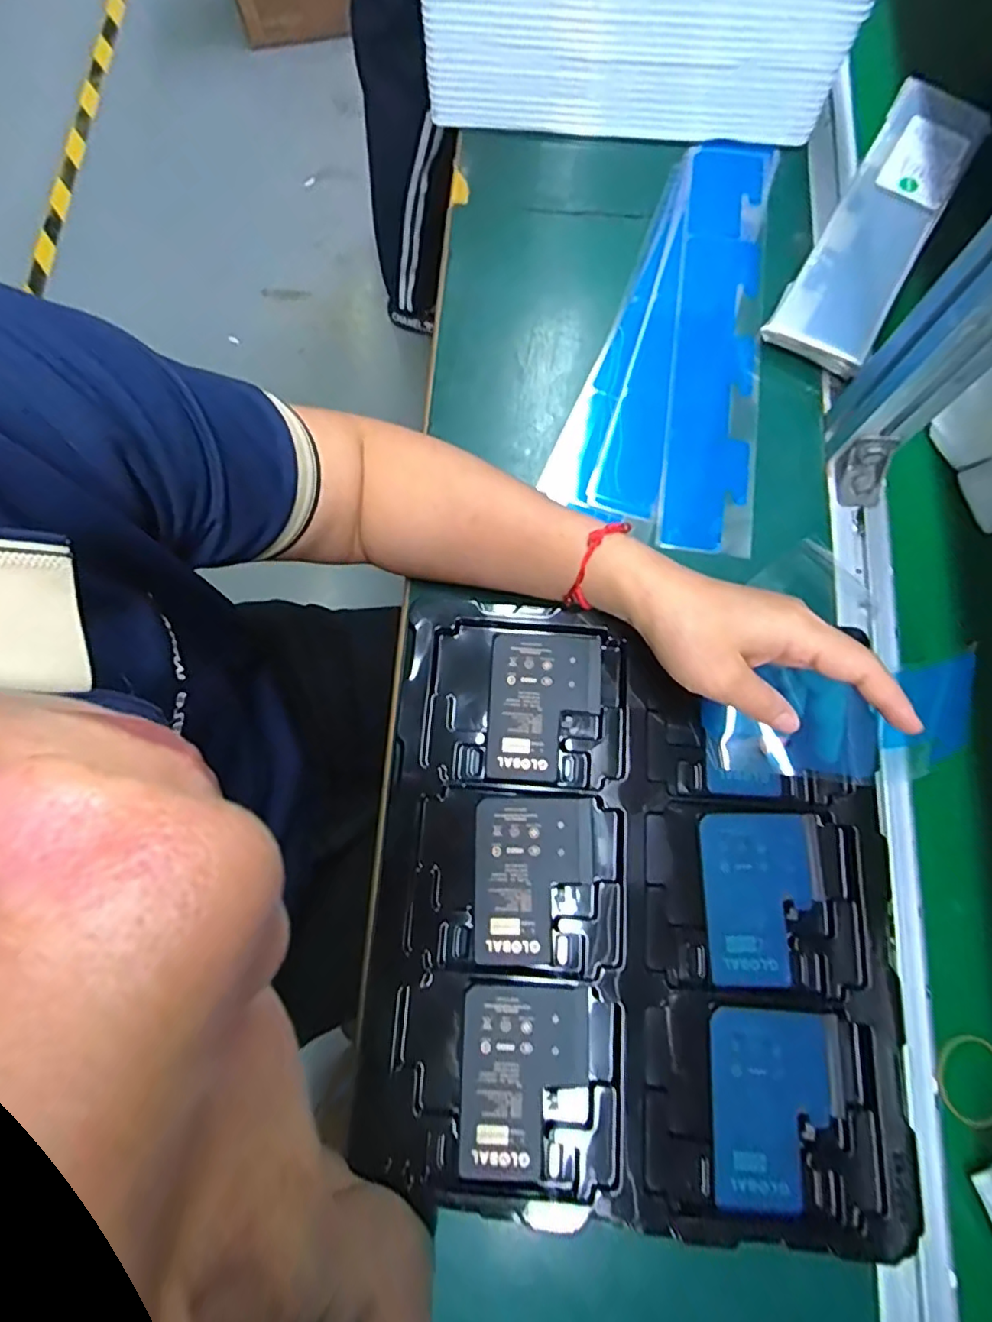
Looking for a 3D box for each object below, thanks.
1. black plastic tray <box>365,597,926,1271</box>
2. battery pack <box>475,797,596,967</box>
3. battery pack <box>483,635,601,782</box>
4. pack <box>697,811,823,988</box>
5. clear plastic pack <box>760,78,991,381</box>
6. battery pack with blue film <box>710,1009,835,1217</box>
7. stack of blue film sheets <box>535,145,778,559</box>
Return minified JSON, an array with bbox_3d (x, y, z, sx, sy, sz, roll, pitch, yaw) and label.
[{"bbox_3d":[0.078,0.130,0.330,0.273,0.018,0.314,4,77,0],"label":"black plastic tray"},{"bbox_3d":[0.022,0.123,0.334,0.067,0.004,0.088,-1,77,-1],"label":"battery pack"},{"bbox_3d":[0.029,0.027,0.357,0.066,0.004,0.088,4,77,0],"label":"battery pack"},{"bbox_3d":[0.149,0.131,0.330,0.065,0.004,0.089,0,77,-1],"label":"pack"},{"bbox_3d":[0.306,-0.348,0.467,0.075,0.016,0.282,31,79,7],"label":"clear plastic pack"},{"bbox_3d":[0.145,0.232,0.306,0.063,0.011,0.089,5,77,0],"label":"battery pack with blue film"},{"bbox_3d":[0.151,-0.260,0.469,0.143,0.009,0.361,16,77,3],"label":"stack of blue film sheets"}]

